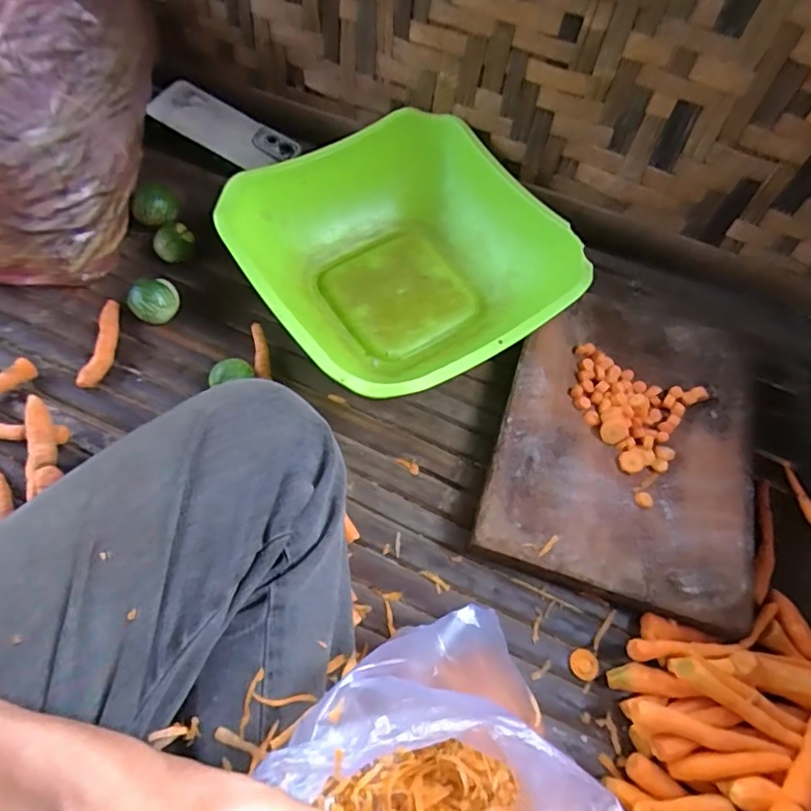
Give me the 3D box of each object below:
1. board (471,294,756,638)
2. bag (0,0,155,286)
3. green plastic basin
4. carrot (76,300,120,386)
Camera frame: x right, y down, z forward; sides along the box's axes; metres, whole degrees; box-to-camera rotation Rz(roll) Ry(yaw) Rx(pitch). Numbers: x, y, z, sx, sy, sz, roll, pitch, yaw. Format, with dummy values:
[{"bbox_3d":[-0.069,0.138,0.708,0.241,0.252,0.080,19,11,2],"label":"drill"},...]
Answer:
[{"bbox_3d":[0.200,0.030,0.526,0.224,0.042,0.289,16,60,5],"label":"board"},{"bbox_3d":[-0.381,-0.275,0.558,0.232,0.188,0.285,11,60,2],"label":"bag"},{"bbox_3d":[-0.003,-0.135,0.561,0.281,0.100,0.276,-31,67,-20],"label":"green plastic basin"},{"bbox_3d":[-0.284,-0.057,0.537,0.023,0.016,0.087,3,60,-2],"label":"carrot"}]

